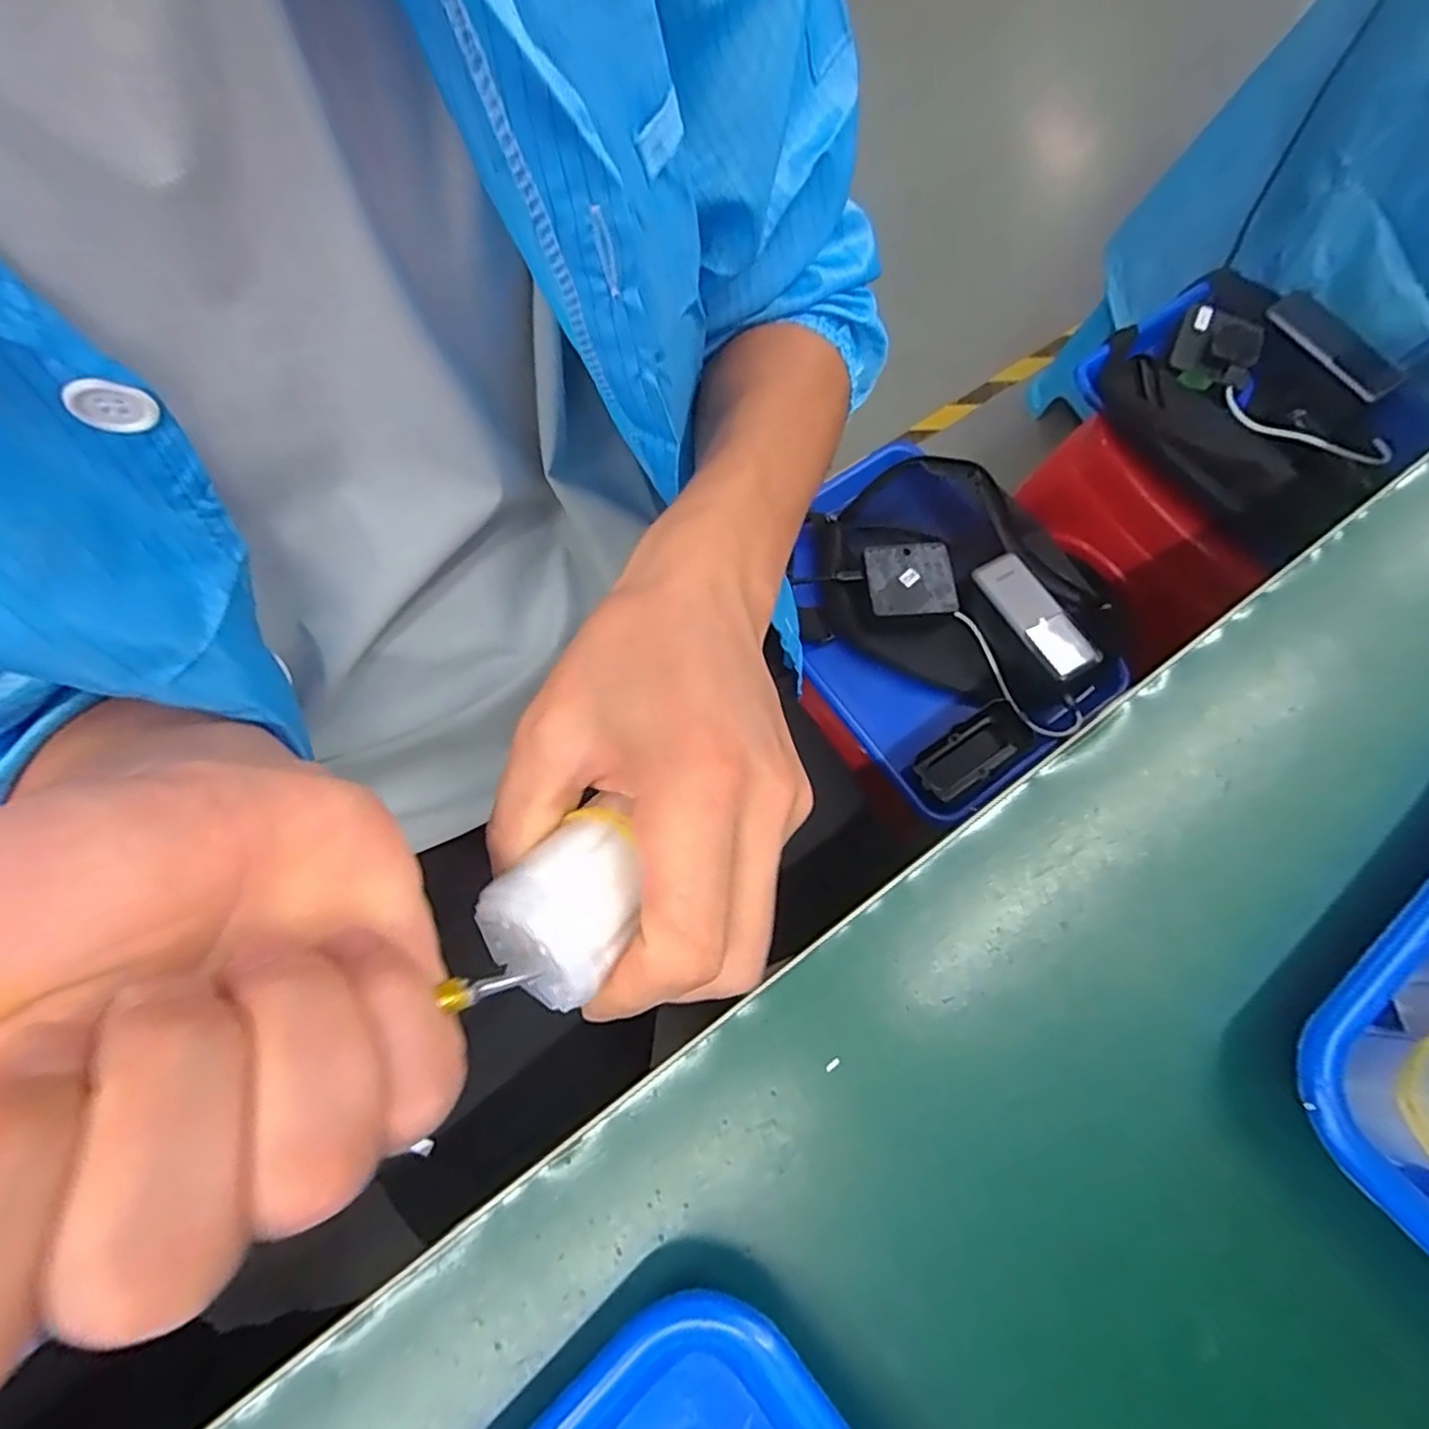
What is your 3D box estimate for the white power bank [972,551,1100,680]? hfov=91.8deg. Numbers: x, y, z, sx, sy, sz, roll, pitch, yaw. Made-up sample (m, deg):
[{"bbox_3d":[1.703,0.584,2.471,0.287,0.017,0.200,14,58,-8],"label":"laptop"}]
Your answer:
[{"bbox_3d":[0.284,-0.087,0.616,0.046,0.018,0.125,-29,74,-10],"label":"white power bank"}]

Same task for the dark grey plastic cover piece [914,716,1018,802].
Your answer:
[{"bbox_3d":[0.215,0.039,0.603,0.089,0.024,0.042,-31,75,-11],"label":"dark grey plastic cover piece"}]

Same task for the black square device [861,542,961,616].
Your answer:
[{"bbox_3d":[0.177,-0.123,0.627,0.076,0.013,0.071,-5,71,-3],"label":"black square device"}]

